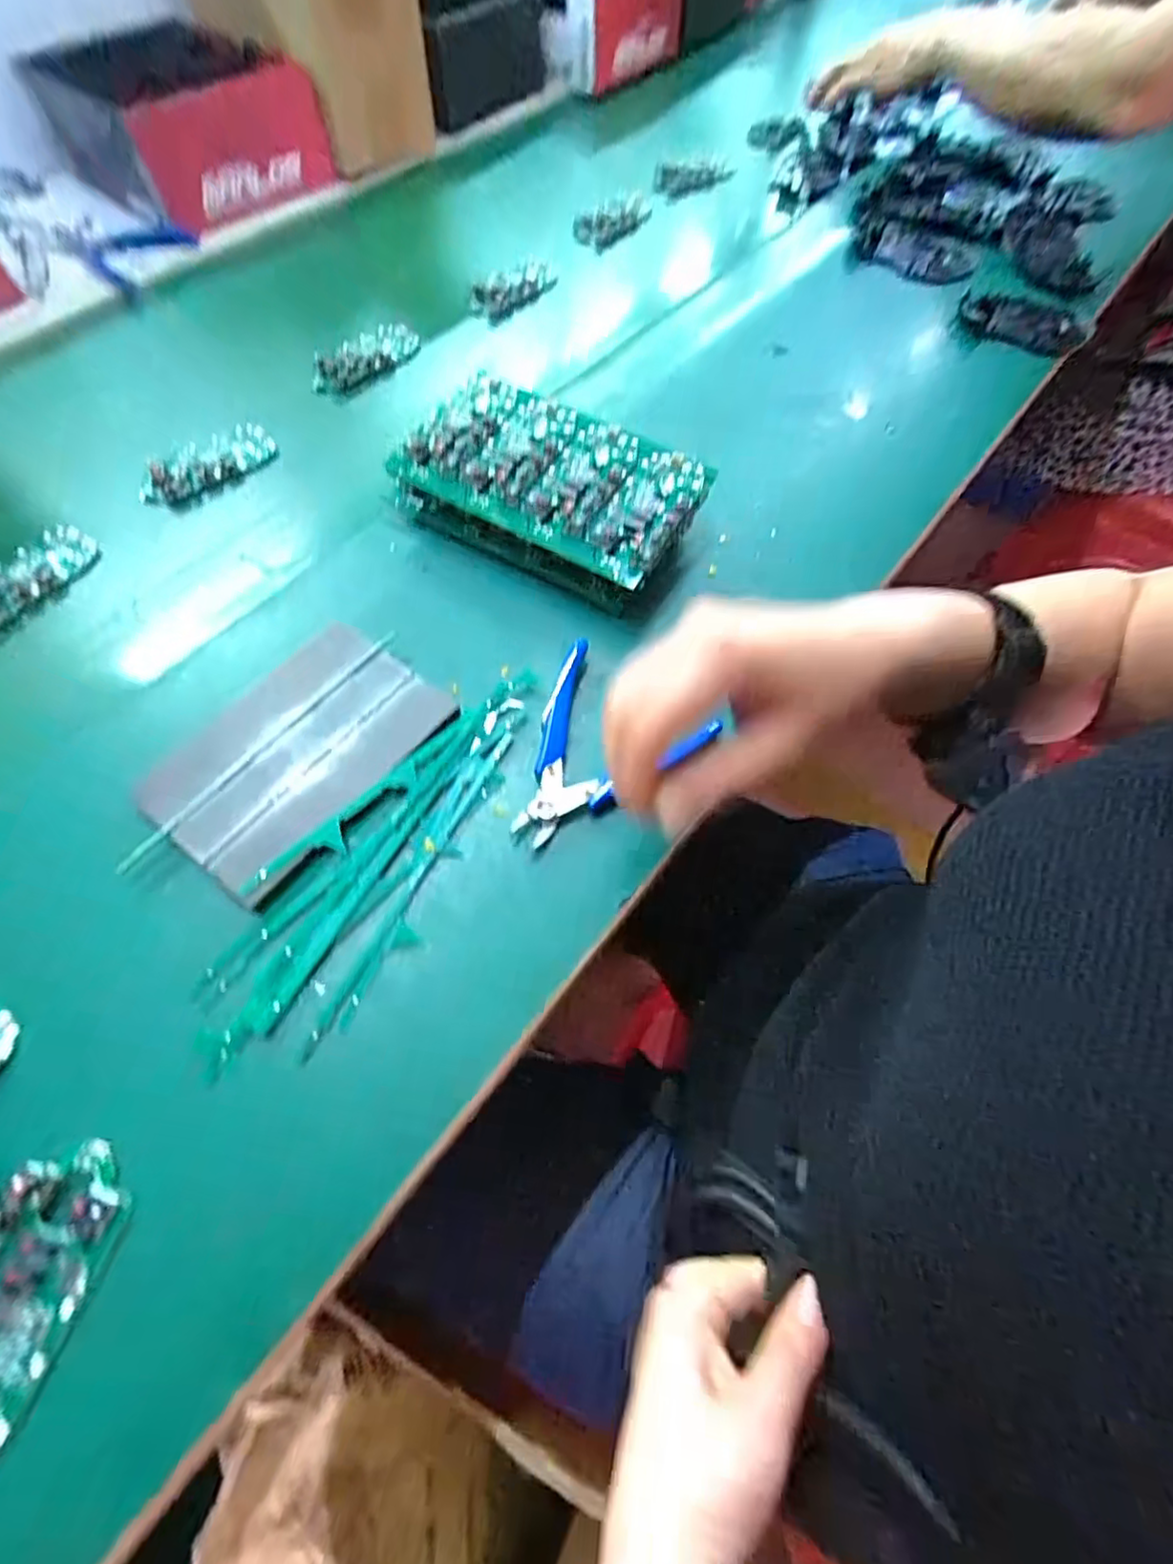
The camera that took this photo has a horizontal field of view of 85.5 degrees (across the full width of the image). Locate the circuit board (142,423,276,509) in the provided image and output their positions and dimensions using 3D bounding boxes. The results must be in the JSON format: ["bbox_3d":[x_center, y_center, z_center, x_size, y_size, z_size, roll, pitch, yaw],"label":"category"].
[{"bbox_3d":[-0.284,-0.237,0.476,0.098,0.023,0.035,-31,69,-18],"label":"circuit board"}]

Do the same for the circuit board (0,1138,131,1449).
[{"bbox_3d":[-0.219,0.195,0.239,0.047,0.012,0.099,16,63,4],"label":"circuit board"}]

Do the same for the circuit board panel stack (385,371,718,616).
[{"bbox_3d":[-0.028,-0.199,0.438,0.196,0.049,0.118,27,65,9],"label":"circuit board panel stack"}]

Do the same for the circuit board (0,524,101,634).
[{"bbox_3d":[-0.372,-0.133,0.417,0.040,0.016,0.101,23,64,8],"label":"circuit board"}]

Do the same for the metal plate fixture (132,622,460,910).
[{"bbox_3d":[-0.160,-0.020,0.350,0.103,0.009,0.150,34,66,12],"label":"metal plate fixture"}]

